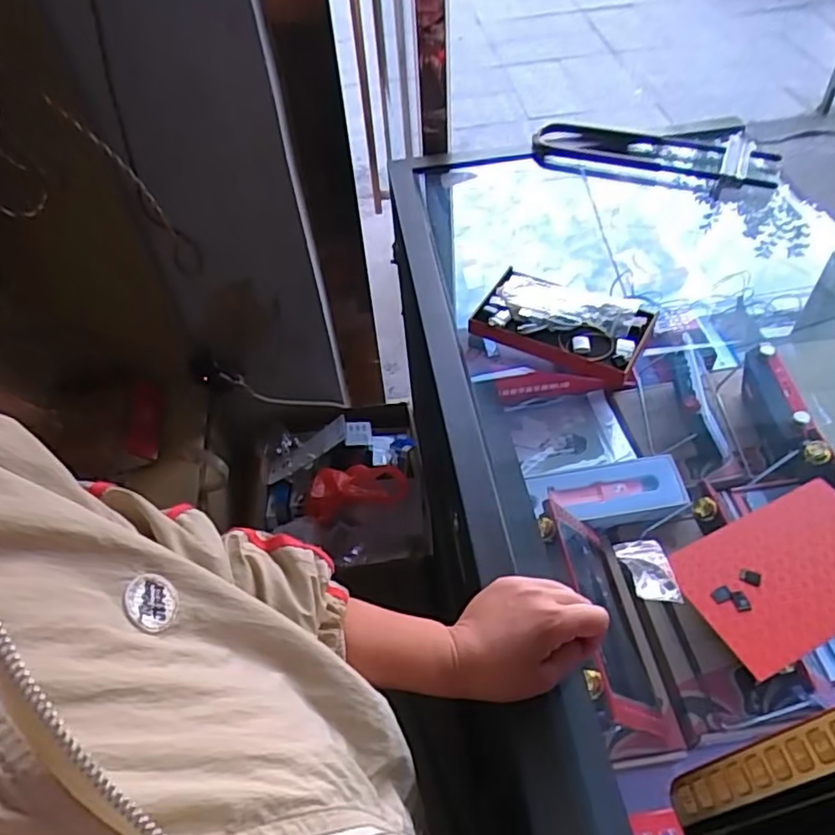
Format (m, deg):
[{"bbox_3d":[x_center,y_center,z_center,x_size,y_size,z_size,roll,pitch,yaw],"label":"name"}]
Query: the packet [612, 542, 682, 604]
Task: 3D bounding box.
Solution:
[{"bbox_3d":[0.187,0.125,0.515,0.037,0.014,0.061,-5,50,0],"label":"packet"}]

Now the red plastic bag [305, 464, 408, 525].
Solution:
[{"bbox_3d":[-0.128,0.150,1.271,0.211,0.080,0.103,-13,50,-6],"label":"red plastic bag"}]

